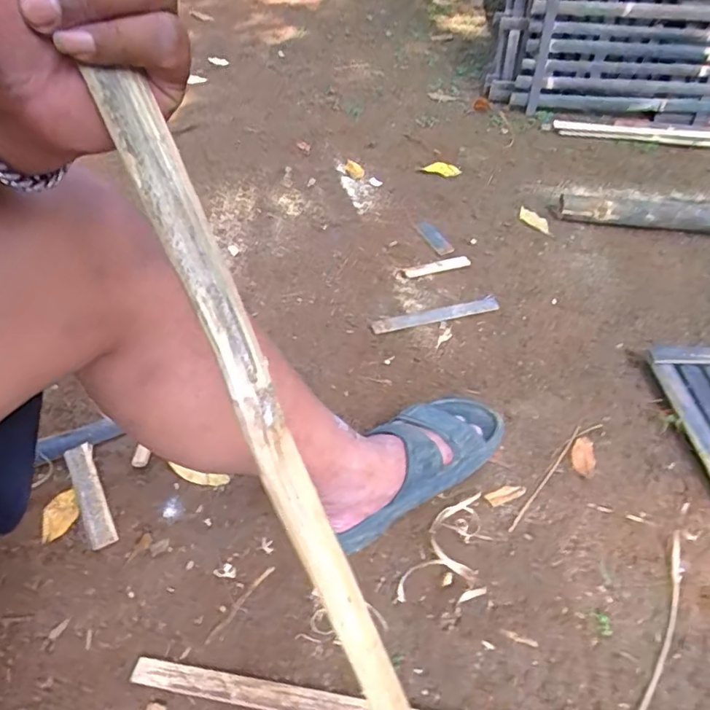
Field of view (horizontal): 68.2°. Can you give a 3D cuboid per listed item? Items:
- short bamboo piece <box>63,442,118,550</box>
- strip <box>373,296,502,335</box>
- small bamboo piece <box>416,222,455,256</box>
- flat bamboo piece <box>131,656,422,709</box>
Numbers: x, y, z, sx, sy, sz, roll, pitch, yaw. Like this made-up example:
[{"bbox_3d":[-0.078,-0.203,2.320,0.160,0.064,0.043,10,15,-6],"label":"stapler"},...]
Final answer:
[{"bbox_3d":[-0.323,0.168,0.636,0.032,0.017,0.139,-21,51,-22],"label":"short bamboo piece"},{"bbox_3d":[0.140,-0.069,0.907,0.228,0.008,0.028,-12,61,-12],"label":"strip"},{"bbox_3d":[0.161,-0.237,1.057,0.037,0.004,0.121,-13,48,-16],"label":"small bamboo piece"},{"bbox_3d":[-0.042,0.335,0.502,0.349,0.009,0.024,8,50,5],"label":"flat bamboo piece"}]

